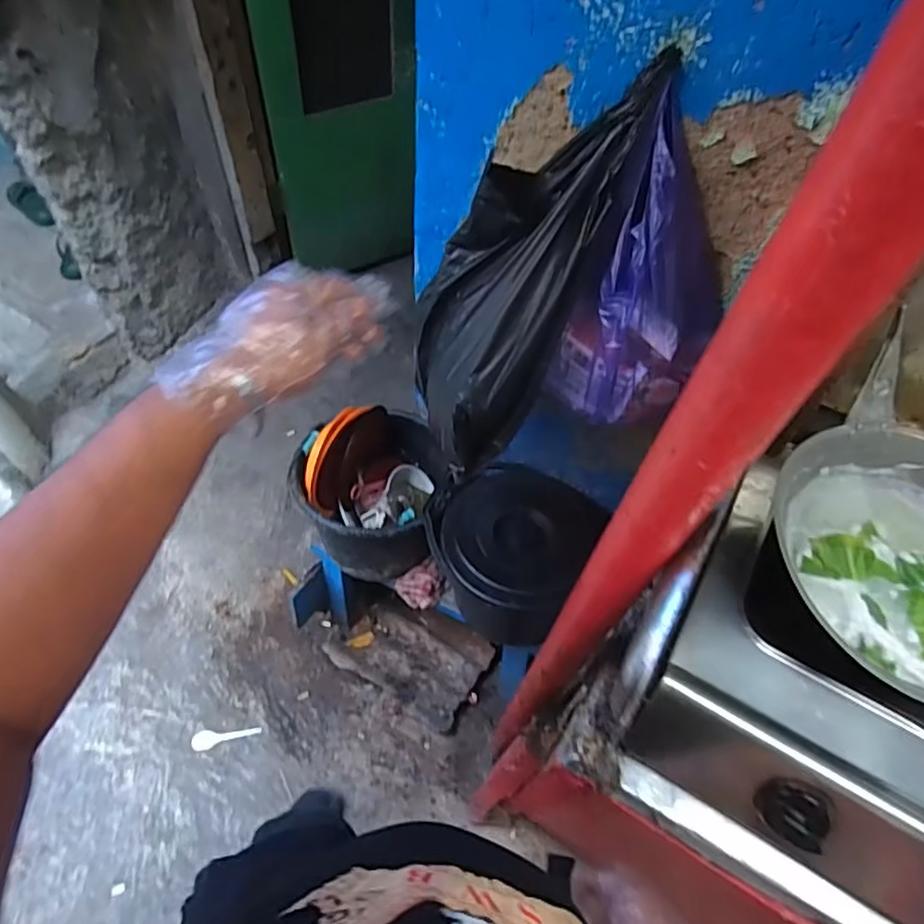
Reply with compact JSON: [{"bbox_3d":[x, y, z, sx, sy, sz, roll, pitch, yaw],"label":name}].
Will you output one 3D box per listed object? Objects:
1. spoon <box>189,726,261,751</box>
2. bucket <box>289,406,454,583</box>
[{"bbox_3d":[-0.531,0.616,1.378,0.147,0.013,0.041,-10,59,-11],"label":"spoon"},{"bbox_3d":[-0.166,0.064,1.157,0.259,0.213,0.268,2,58,-3],"label":"bucket"}]

